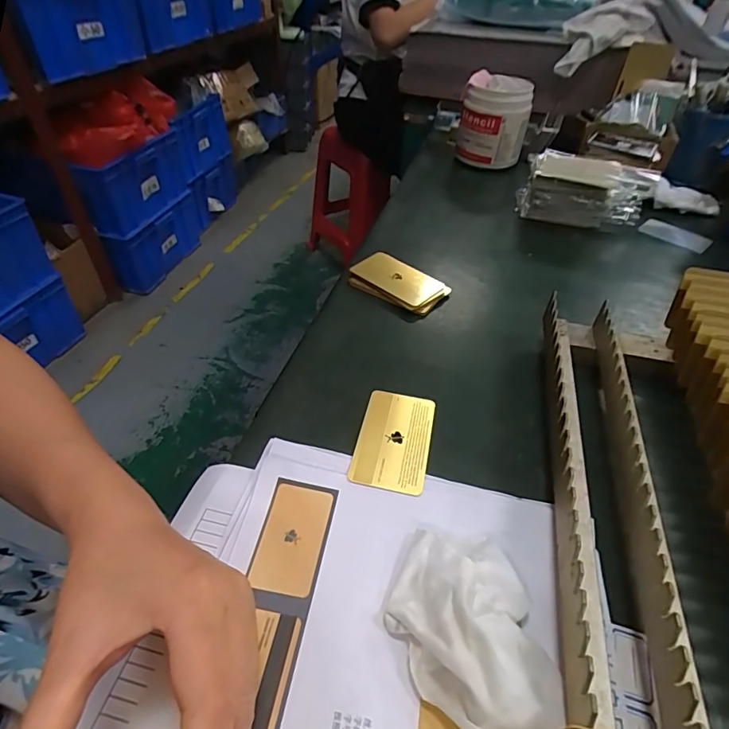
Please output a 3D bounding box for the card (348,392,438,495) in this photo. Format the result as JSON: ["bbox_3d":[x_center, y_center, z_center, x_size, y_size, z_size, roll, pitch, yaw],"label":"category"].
[{"bbox_3d":[0.021,0.052,0.325,0.049,0.004,0.083,11,45,8],"label":"card"}]

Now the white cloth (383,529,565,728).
[{"bbox_3d":[0.051,0.132,0.228,0.070,0.027,0.096,-4,45,-8],"label":"white cloth"}]

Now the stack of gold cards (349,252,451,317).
[{"bbox_3d":[0.033,-0.080,0.461,0.092,0.018,0.052,30,50,25],"label":"stack of gold cards"}]

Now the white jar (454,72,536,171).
[{"bbox_3d":[0.190,-0.353,0.685,0.096,0.116,0.086,12,45,9],"label":"white jar"}]

